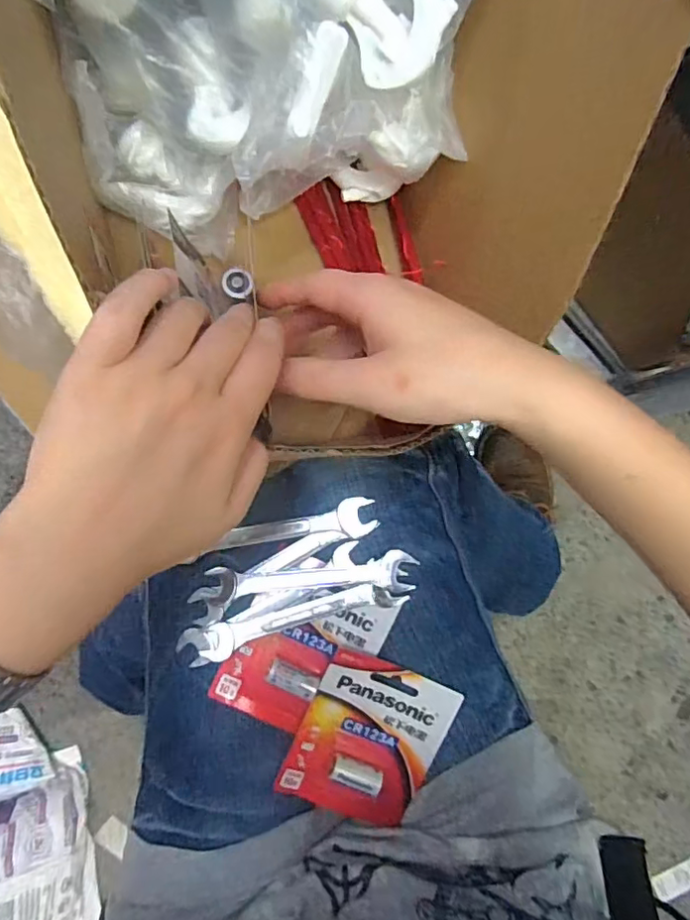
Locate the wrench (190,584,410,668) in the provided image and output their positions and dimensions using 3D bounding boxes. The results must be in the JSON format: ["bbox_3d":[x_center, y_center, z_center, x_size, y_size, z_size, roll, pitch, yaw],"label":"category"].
[{"bbox_3d":[-0.031,0.106,0.386,0.141,0.006,0.022,-17,88,-2],"label":"wrench"}]

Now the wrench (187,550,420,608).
[{"bbox_3d":[-0.028,0.080,0.385,0.146,0.009,0.025,-5,88,-1],"label":"wrench"}]

